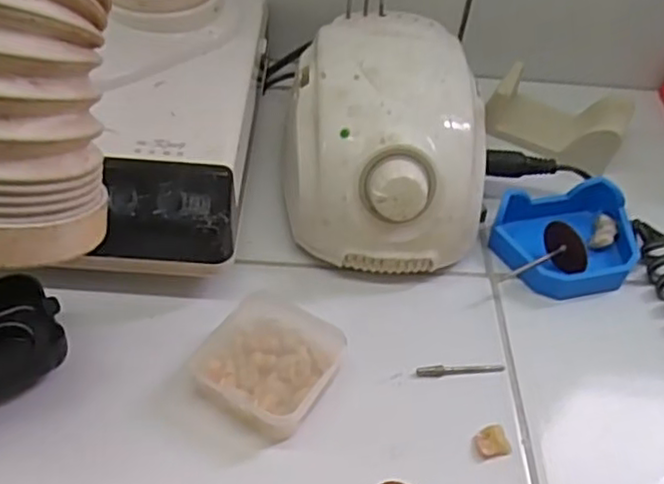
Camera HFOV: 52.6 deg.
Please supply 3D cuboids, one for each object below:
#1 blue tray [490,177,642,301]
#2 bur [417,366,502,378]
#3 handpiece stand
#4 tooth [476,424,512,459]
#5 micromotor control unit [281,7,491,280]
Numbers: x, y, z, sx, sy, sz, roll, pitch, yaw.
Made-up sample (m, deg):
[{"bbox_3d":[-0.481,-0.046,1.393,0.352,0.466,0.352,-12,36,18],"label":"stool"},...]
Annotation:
[{"bbox_3d":[0.133,-0.004,0.372,0.077,0.029,0.062,-12,52,-16],"label":"blue tray"},{"bbox_3d":[0.062,0.062,0.324,0.043,0.004,0.005,0,49,-6],"label":"bur"},{"bbox_3d":[0.148,-0.082,0.445,0.084,0.028,0.059,25,51,15],"label":"handpiece stand"},{"bbox_3d":[0.072,0.089,0.299,0.015,0.006,0.013,-8,50,-12],"label":"tooth"},{"bbox_3d":[0.031,-0.057,0.373,0.104,0.078,0.140,2,49,-5],"label":"micromotor control unit"}]

